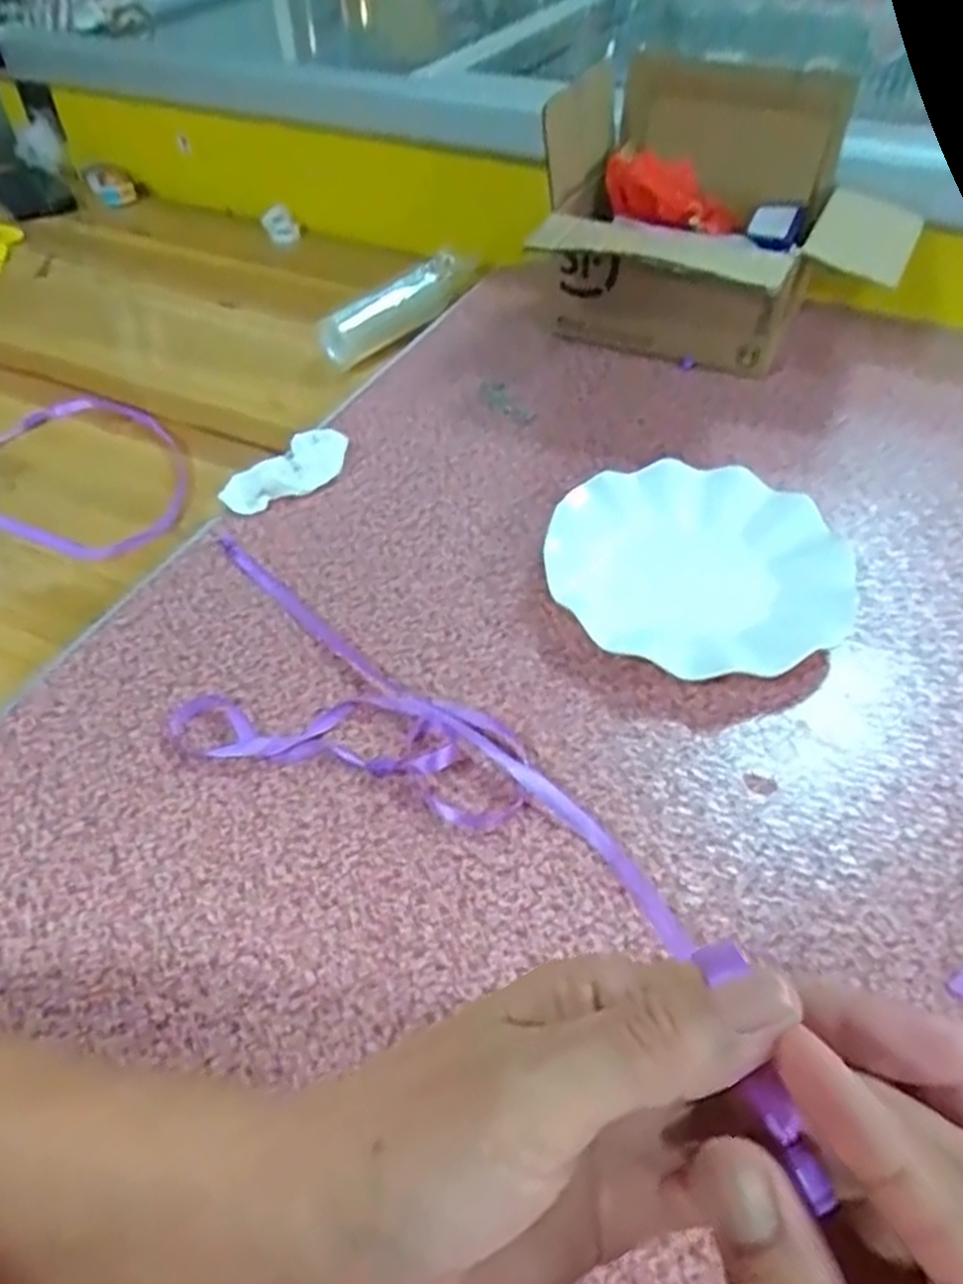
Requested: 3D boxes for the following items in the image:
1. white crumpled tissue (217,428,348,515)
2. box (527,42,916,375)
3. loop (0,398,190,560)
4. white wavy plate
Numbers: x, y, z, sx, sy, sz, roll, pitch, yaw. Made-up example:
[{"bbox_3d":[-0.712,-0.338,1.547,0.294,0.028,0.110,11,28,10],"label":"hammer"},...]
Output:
[{"bbox_3d":[-0.144,-0.125,0.577,0.096,0.022,0.040,-28,54,-21],"label":"white crumpled tissue"},{"bbox_3d":[0.195,-0.330,0.632,0.260,0.185,0.175,21,53,18],"label":"box"},{"bbox_3d":[-0.317,-0.146,0.643,0.215,0.016,0.164,16,52,15],"label":"loop"},{"bbox_3d":[0.132,-0.044,0.494,0.177,0.028,0.173,8,50,8],"label":"white wavy plate"}]

